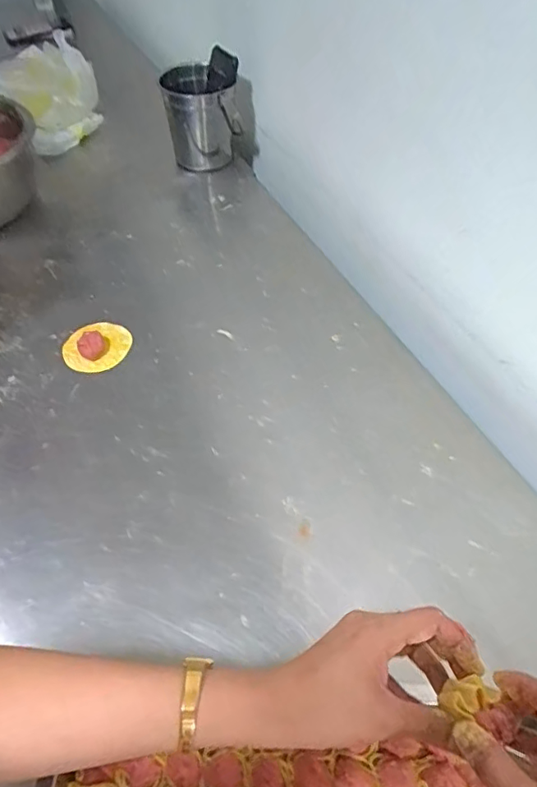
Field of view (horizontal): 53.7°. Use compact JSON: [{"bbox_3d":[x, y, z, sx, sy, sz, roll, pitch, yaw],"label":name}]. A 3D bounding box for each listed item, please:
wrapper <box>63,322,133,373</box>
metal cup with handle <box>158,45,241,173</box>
[{"bbox_3d":[-0.219,-0.063,0.676,0.084,0.025,0.074,-22,55,-14],"label":"wrapper"},{"bbox_3d":[-0.112,-0.482,0.929,0.123,0.171,0.095,-20,55,-13],"label":"metal cup with handle"}]

